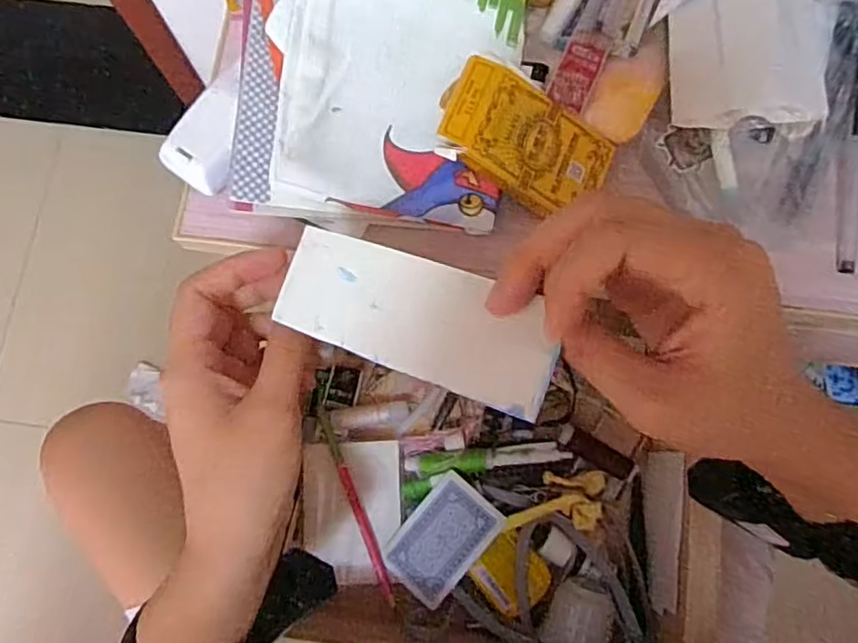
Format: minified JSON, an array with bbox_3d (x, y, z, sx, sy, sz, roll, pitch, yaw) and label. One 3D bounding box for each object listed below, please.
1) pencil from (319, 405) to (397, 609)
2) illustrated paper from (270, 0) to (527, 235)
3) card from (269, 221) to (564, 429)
[{"bbox_3d":[-0.055,0.136,0.458,0.008,0.013,0.153,-21,78,-4],"label":"pencil"},{"bbox_3d":[-0.013,-0.154,0.354,0.132,0.022,0.183,10,91,-11],"label":"illustrated paper"},{"bbox_3d":[-0.010,-0.004,0.258,0.131,0.006,0.047,19,93,24],"label":"card"}]

